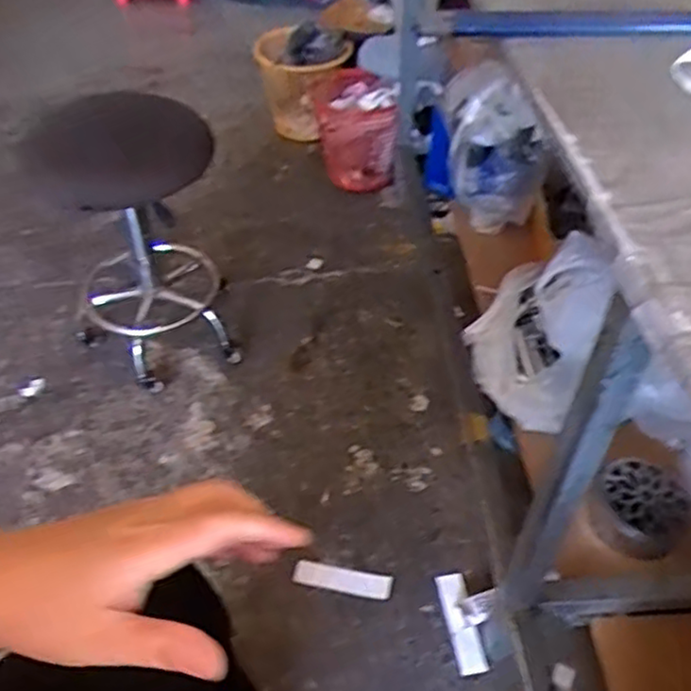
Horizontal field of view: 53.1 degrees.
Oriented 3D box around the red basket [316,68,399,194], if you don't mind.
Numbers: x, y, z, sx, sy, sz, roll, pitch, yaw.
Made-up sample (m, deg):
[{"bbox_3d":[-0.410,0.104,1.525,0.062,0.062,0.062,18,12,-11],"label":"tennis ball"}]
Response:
[{"bbox_3d":[0.018,-0.555,1.797,0.186,0.247,0.248,-5,46,-5],"label":"red basket"}]

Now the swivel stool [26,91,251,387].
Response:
[{"bbox_3d":[-0.410,-0.211,1.365,0.315,0.559,0.399,-17,49,-16],"label":"swivel stool"}]

